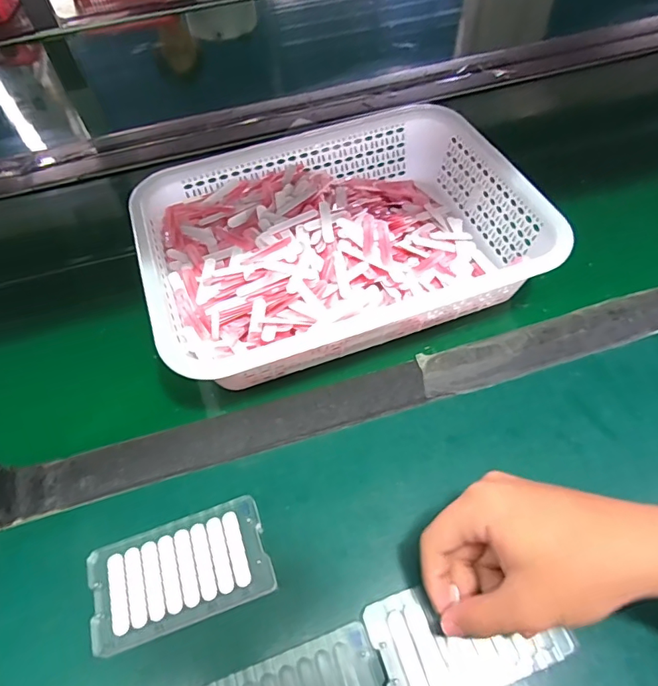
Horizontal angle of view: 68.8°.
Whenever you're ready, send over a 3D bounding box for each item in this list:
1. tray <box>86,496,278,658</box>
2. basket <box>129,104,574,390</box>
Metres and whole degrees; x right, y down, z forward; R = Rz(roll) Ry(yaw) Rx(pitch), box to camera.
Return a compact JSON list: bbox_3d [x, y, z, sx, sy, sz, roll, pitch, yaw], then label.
[{"bbox_3d":[-0.105,0.161,0.341,0.121,0.010,0.070,-18,56,-8],"label":"tray"},{"bbox_3d":[0.006,-0.102,0.479,0.358,0.077,0.257,-18,56,-8],"label":"basket"}]

